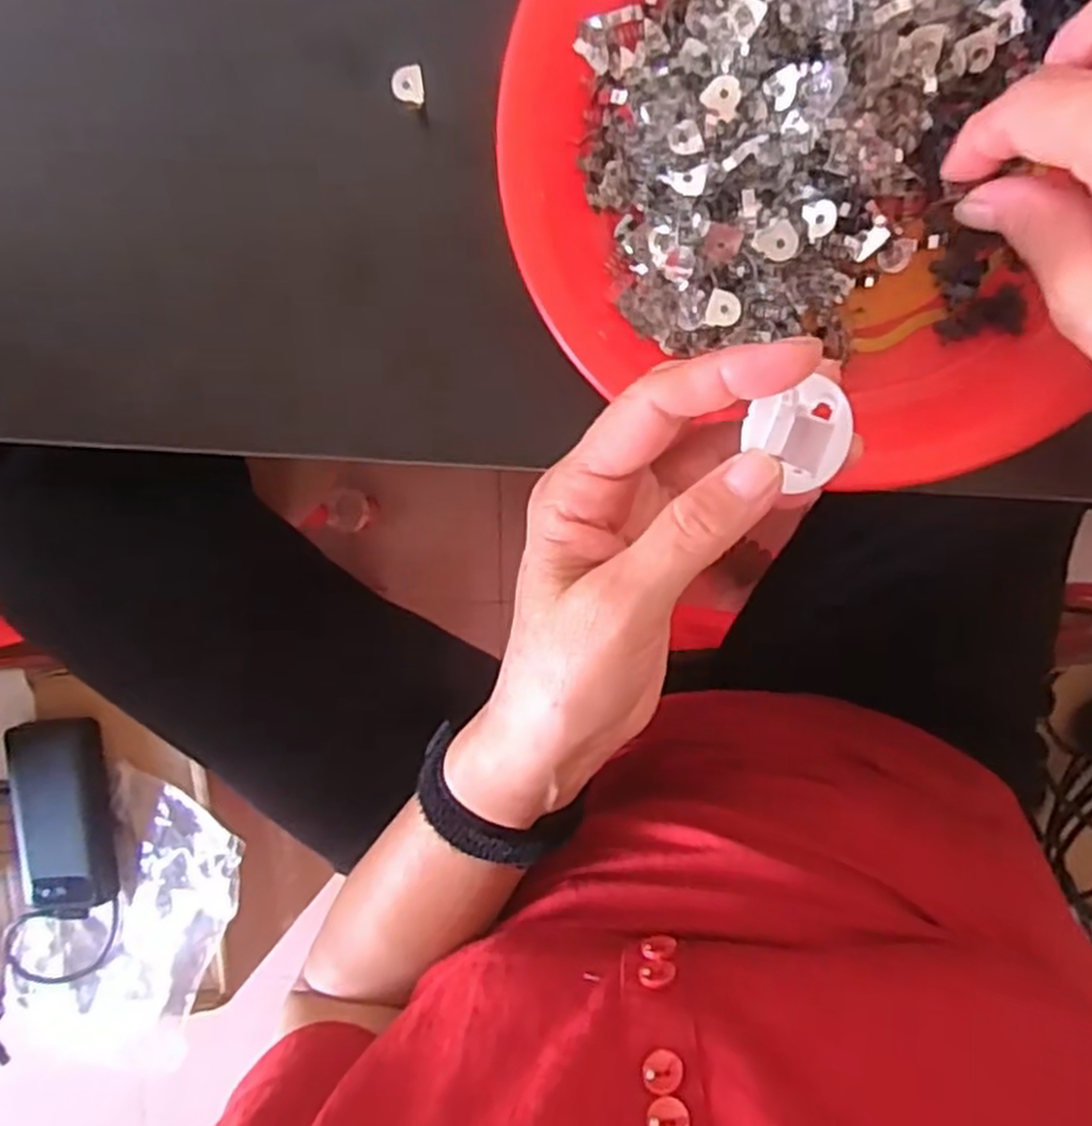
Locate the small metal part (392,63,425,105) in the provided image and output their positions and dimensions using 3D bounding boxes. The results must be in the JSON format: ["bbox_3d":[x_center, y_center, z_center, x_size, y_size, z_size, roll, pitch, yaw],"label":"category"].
[{"bbox_3d":[-0.052,-0.182,0.295,0.011,0.007,0.014,-6,97,8],"label":"small metal part"}]

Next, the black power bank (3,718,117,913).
[{"bbox_3d":[-0.389,0.207,0.621,0.070,0.023,0.156,-5,97,8],"label":"black power bank"}]

